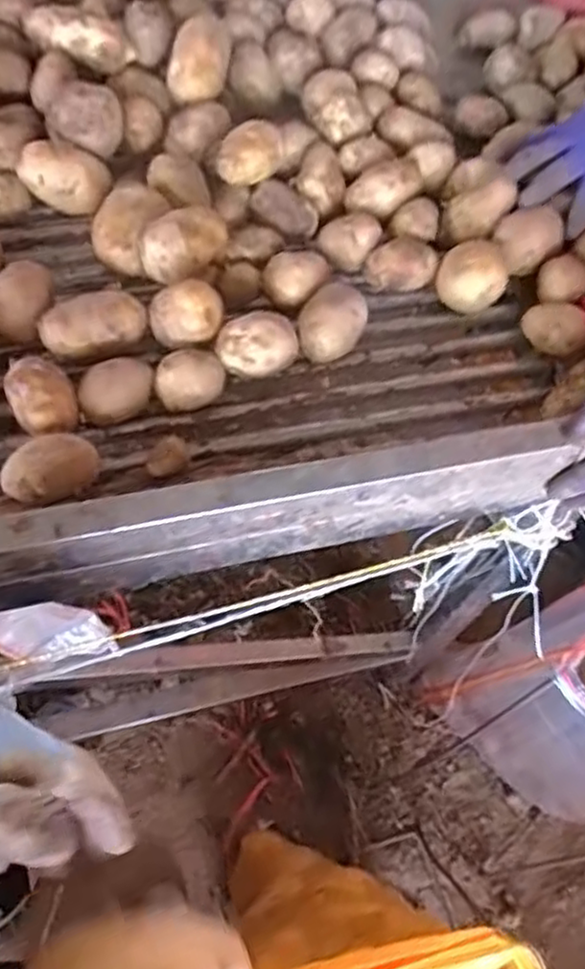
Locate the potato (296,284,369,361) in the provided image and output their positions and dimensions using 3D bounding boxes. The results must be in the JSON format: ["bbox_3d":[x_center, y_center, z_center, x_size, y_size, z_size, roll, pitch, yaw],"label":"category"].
[{"bbox_3d":[0.034,-0.135,0.603,0.052,0.044,0.067,16,63,5],"label":"potato"}]

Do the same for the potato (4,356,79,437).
[{"bbox_3d":[-0.188,-0.061,0.540,0.045,0.042,0.065,-27,68,-16],"label":"potato"}]

